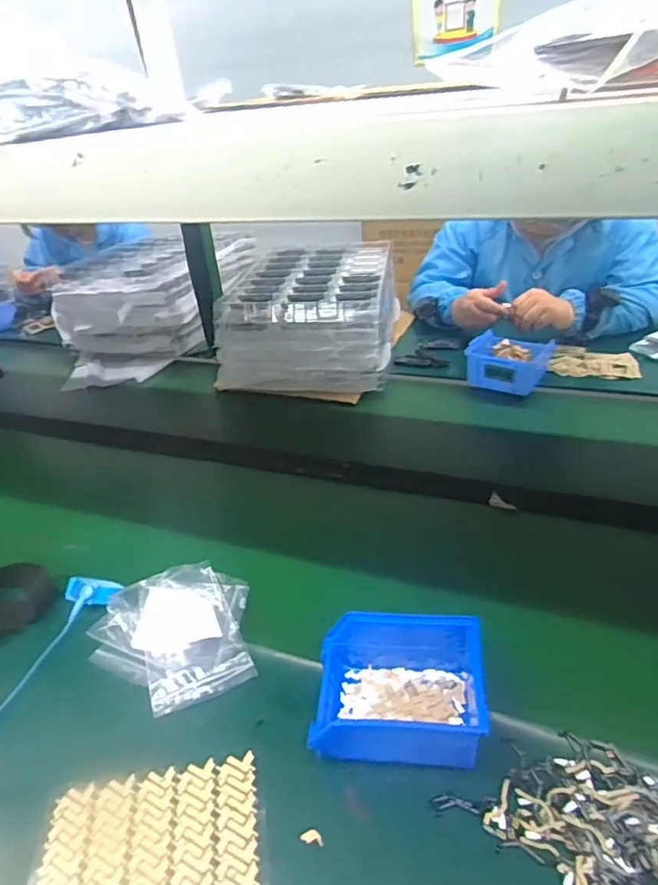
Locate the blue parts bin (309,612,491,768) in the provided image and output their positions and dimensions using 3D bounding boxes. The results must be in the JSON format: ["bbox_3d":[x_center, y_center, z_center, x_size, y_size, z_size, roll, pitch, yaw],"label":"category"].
[{"bbox_3d":[0.058,0.211,0.498,0.137,0.068,0.110,0,33,9],"label":"blue parts bin"}]

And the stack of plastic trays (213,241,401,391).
[{"bbox_3d":[-0.019,-0.275,1.189,0.300,0.144,0.448,1,33,10],"label":"stack of plastic trays"}]

